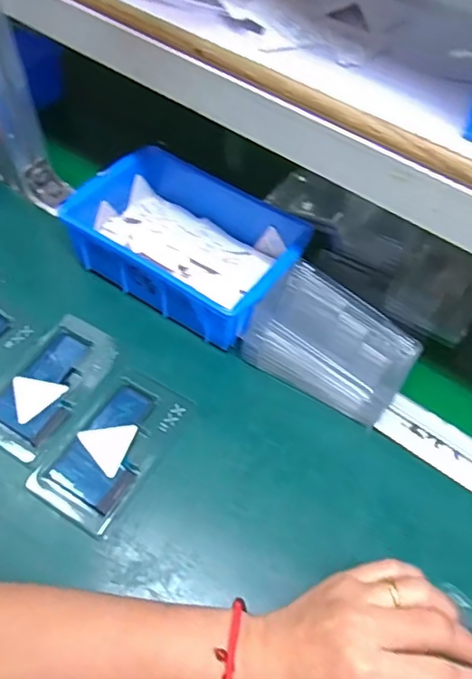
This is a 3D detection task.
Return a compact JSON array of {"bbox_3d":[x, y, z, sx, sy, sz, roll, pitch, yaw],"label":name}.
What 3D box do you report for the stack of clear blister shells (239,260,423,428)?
[{"bbox_3d":[0.081,0.004,0.479,0.129,0.049,0.092,33,62,18],"label":"stack of clear blister shells"}]

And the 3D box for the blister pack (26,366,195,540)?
[{"bbox_3d":[-0.095,0.082,0.450,0.073,0.005,0.129,28,59,16],"label":"blister pack"}]

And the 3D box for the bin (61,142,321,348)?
[{"bbox_3d":[-0.043,-0.095,0.536,0.206,0.057,0.146,31,62,17],"label":"bin"}]

